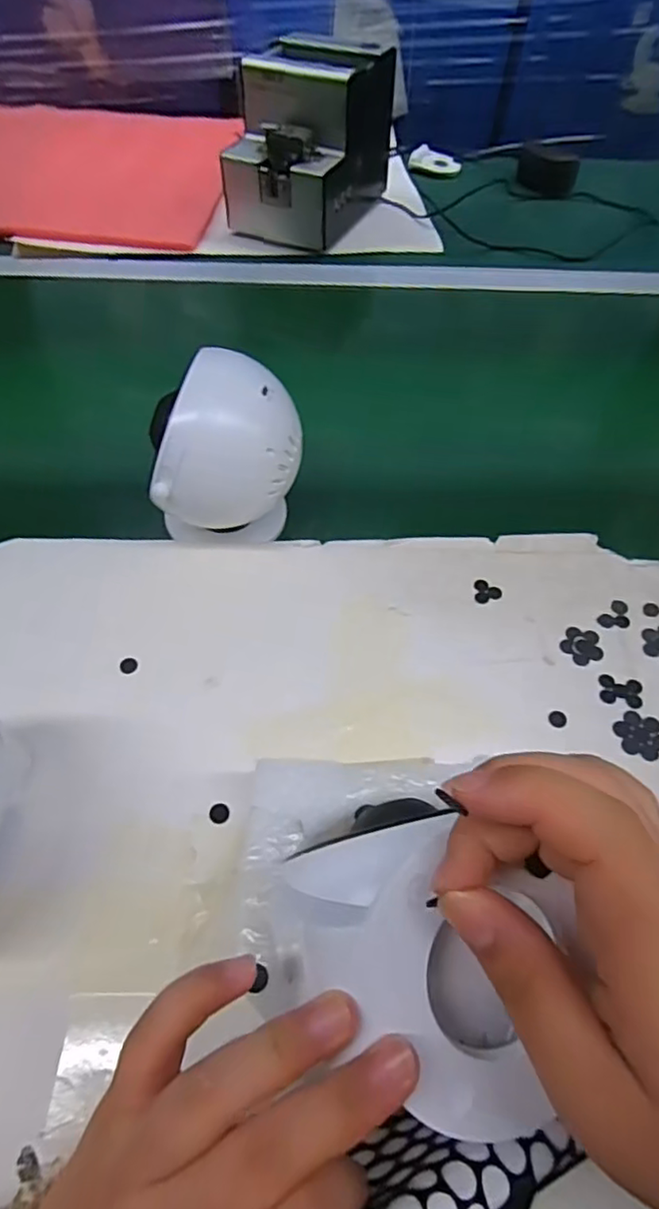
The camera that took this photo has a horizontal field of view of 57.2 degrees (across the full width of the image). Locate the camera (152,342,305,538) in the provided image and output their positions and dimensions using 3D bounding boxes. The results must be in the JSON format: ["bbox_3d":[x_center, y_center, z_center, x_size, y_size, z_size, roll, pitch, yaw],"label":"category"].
[{"bbox_3d":[-0.062,-0.090,0.380,0.088,0.112,0.082,-1,55,-2],"label":"camera"}]

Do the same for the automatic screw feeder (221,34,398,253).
[{"bbox_3d":[-0.022,-0.512,0.675,0.127,0.145,0.180,20,57,12],"label":"automatic screw feeder"}]

